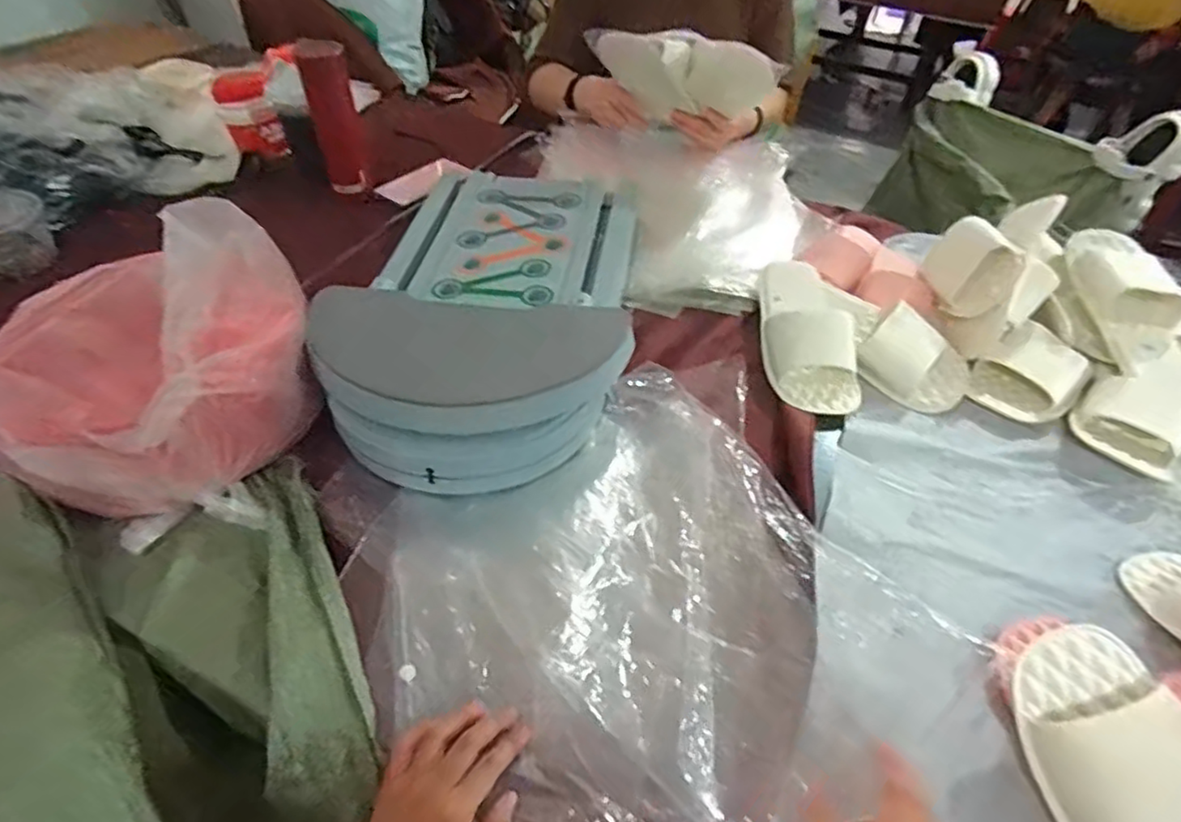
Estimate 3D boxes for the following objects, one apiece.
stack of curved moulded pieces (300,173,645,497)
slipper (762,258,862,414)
[{"bbox_3d":[-0.115,-0.143,0.757,0.317,0.121,0.501,4,46,2],"label":"stack of curved moulded pieces"},{"bbox_3d":[0.259,-0.104,0.780,0.101,0.065,0.233,4,46,2],"label":"slipper"}]

